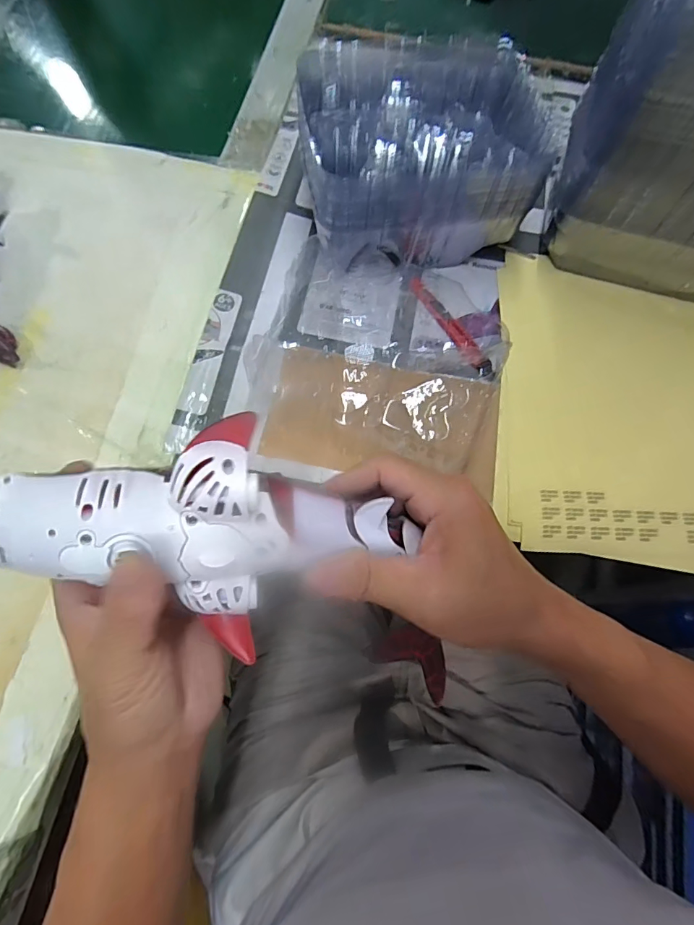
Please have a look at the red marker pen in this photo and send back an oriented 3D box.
[{"bbox_3d":[0.099,-0.134,0.436,0.014,0.008,0.125,-28,74,-11],"label":"red marker pen"}]

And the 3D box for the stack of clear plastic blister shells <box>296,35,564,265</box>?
[{"bbox_3d":[0.064,-0.291,0.435,0.206,0.105,0.178,-12,72,-6],"label":"stack of clear plastic blister shells"}]

